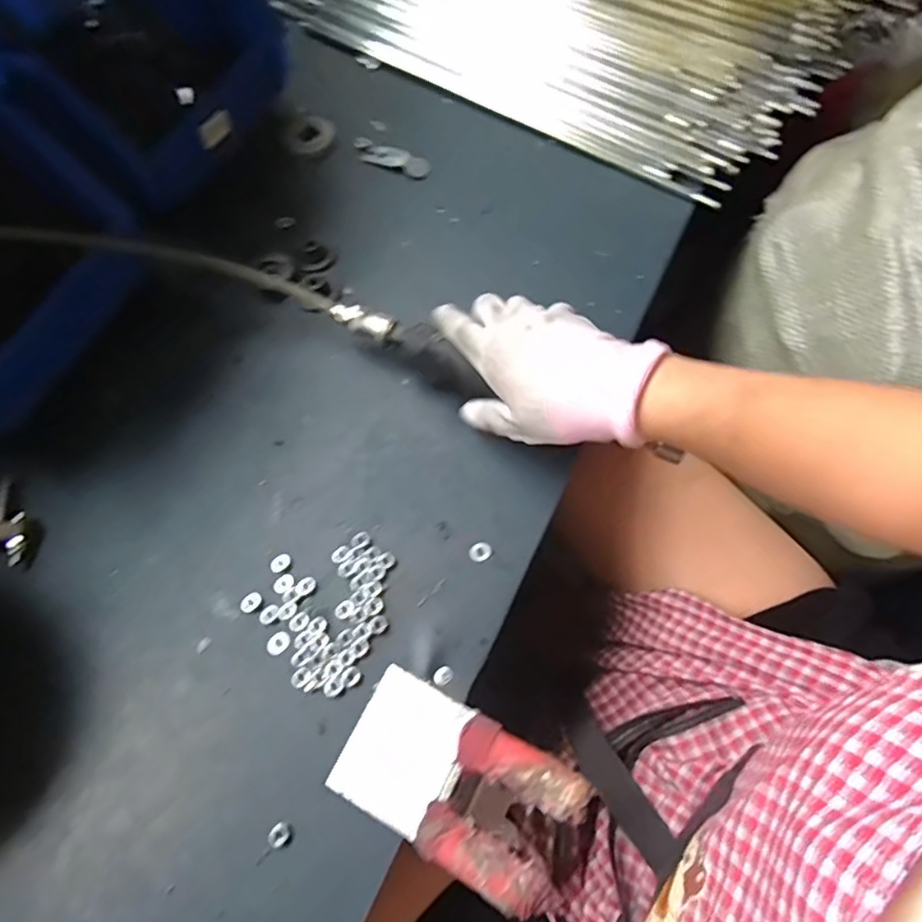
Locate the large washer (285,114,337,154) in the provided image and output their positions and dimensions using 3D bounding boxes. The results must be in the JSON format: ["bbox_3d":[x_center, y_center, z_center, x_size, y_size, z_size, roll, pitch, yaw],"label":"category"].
[{"bbox_3d":[-0.143,-0.309,0.558,0.044,0.006,0.047,-1,67,2],"label":"large washer"}]

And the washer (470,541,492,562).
[{"bbox_3d":[0.013,0.061,0.401,0.015,0.004,0.013,-37,72,-13],"label":"washer"}]

